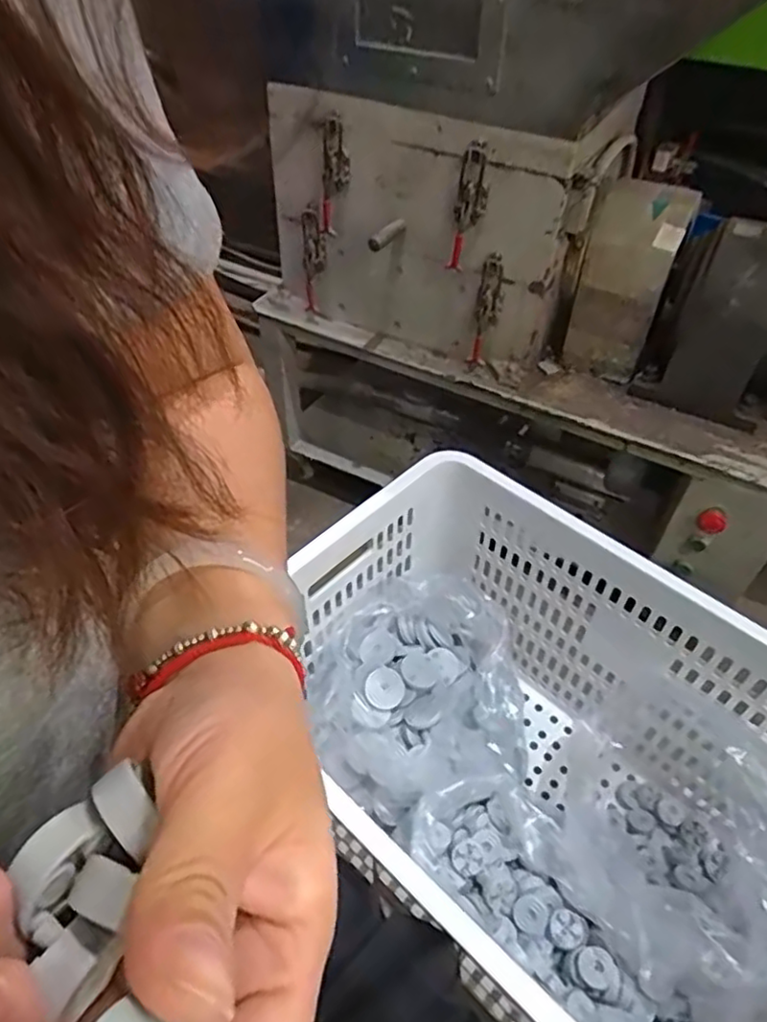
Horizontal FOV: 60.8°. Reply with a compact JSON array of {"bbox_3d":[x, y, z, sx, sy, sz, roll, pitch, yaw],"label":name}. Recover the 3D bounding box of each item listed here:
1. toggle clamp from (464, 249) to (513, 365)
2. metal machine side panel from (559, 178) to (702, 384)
[{"bbox_3d":[0.167,-0.311,1.034,0.045,0.175,0.031,22,50,19],"label":"toggle clamp"},{"bbox_3d":[0.385,-0.364,1.046,0.136,0.297,0.104,20,23,17],"label":"metal machine side panel"}]

